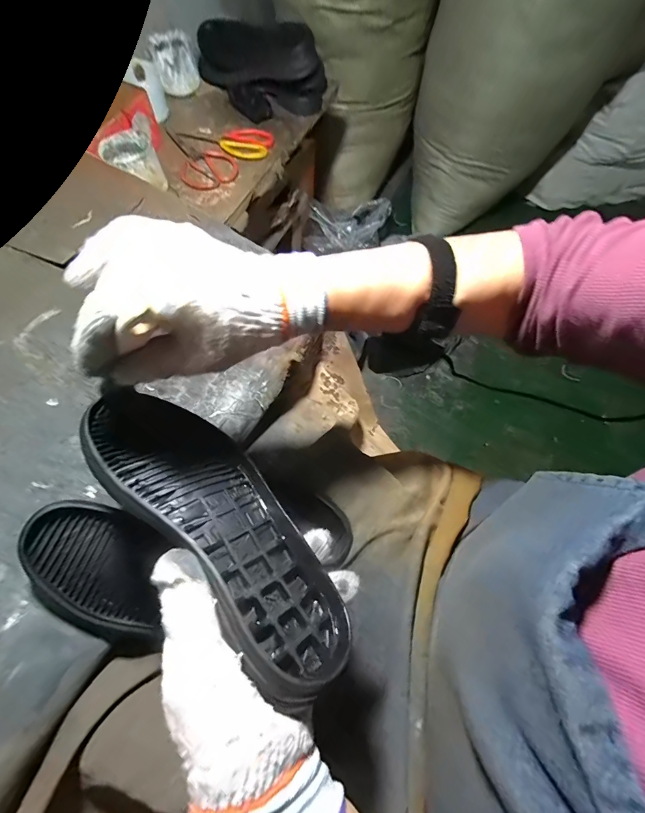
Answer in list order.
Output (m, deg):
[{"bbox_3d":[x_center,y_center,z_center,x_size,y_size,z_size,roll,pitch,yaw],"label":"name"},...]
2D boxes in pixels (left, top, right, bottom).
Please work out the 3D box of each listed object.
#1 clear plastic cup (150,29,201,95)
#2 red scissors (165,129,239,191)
[{"bbox_3d":[-0.331,-0.776,0.819,0.095,0.068,0.108,-15,66,-7],"label":"clear plastic cup"},{"bbox_3d":[-0.240,-0.502,0.727,0.109,0.006,0.202,-21,67,-9],"label":"red scissors"}]

